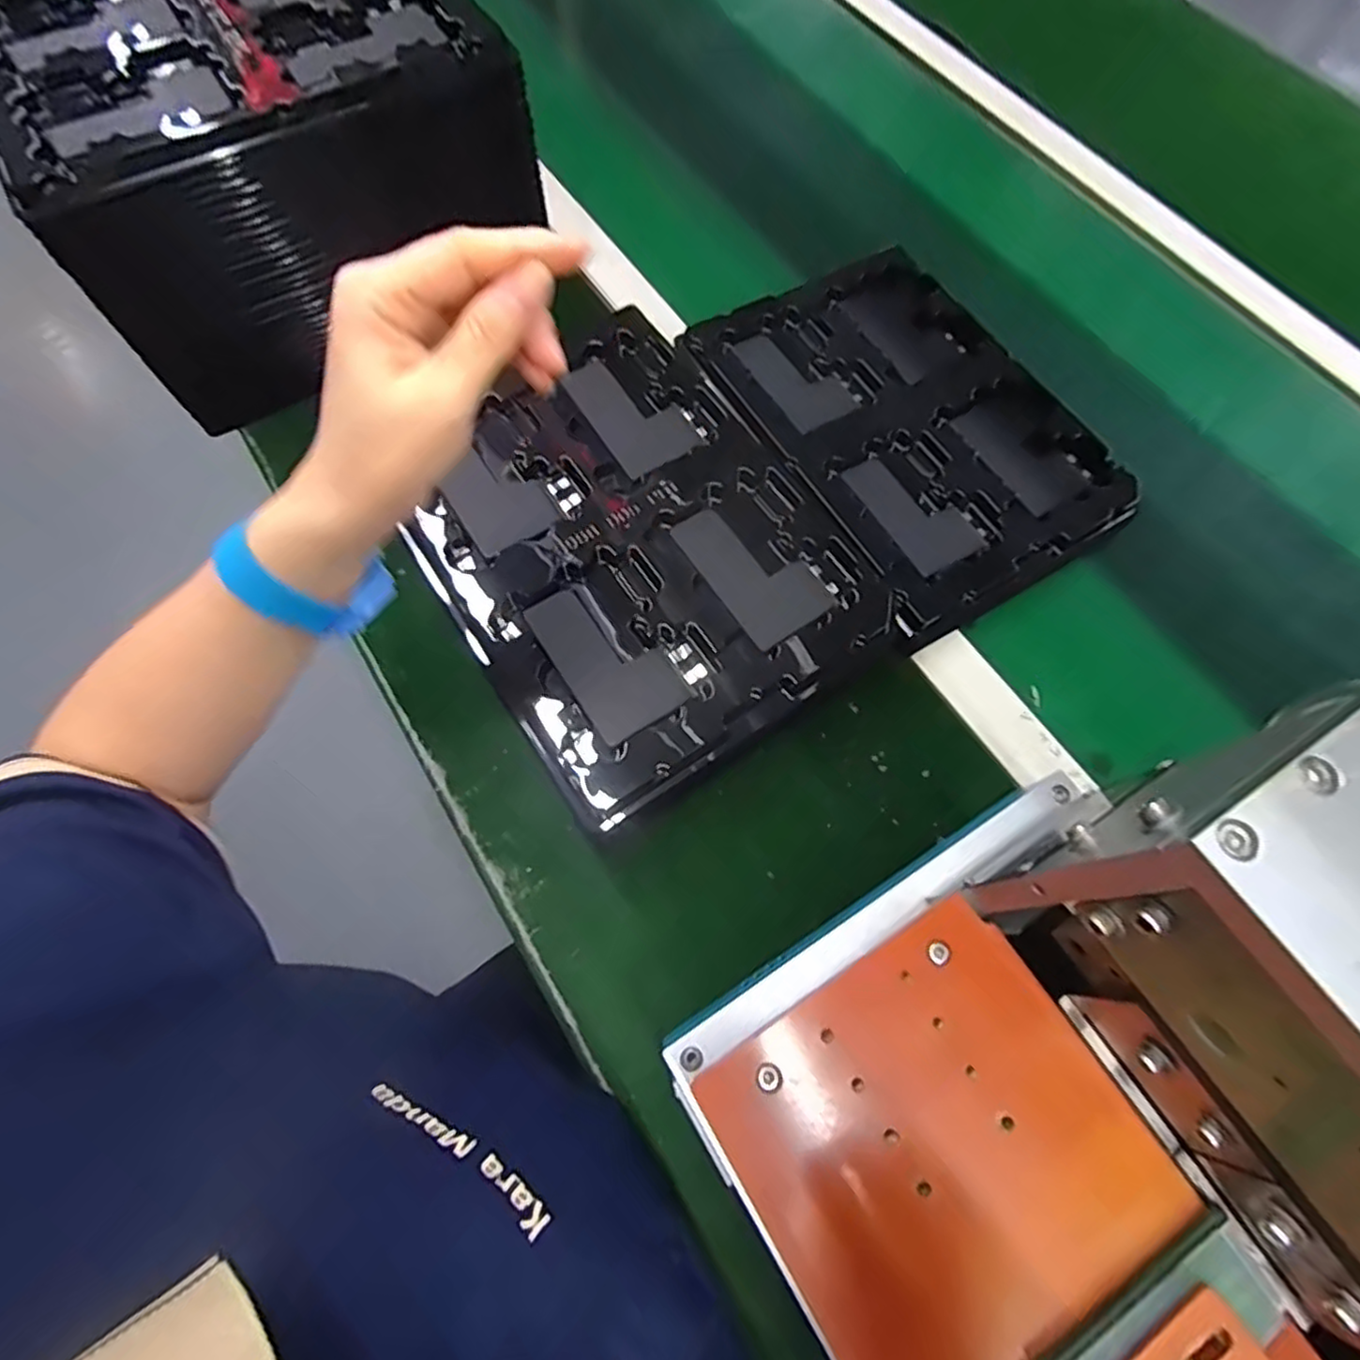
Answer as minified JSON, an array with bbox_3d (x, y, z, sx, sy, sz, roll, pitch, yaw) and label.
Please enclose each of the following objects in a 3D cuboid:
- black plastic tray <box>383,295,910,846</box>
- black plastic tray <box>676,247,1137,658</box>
[{"bbox_3d":[-0.030,-0.079,0.403,0.212,0.019,0.275,-33,72,-13],"label":"black plastic tray"},{"bbox_3d":[0.161,-0.180,0.496,0.213,0.038,0.297,-28,71,-11],"label":"black plastic tray"}]

